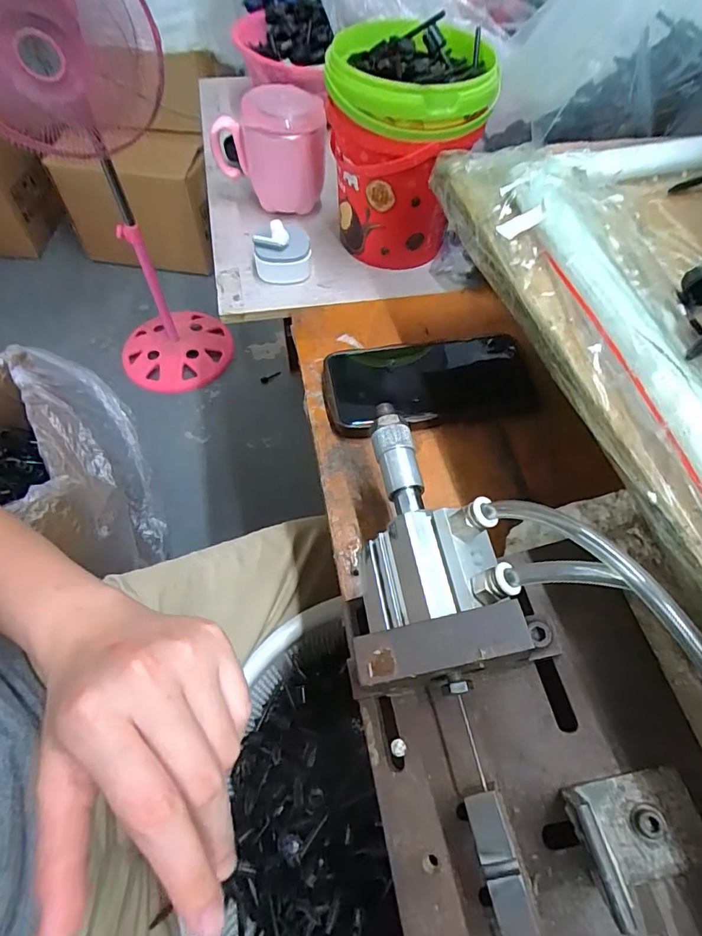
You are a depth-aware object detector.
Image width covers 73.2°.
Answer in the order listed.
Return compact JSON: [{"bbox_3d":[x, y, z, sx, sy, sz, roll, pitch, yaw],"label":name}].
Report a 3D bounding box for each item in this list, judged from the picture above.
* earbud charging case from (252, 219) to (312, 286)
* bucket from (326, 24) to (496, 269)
[{"bbox_3d":[-0.065,-0.210,0.449,0.052,0.046,0.055,-4,59,-5],"label":"earbud charging case"},{"bbox_3d":[0.043,-0.277,0.426,0.121,0.155,0.111,1,59,-2],"label":"bucket"}]

